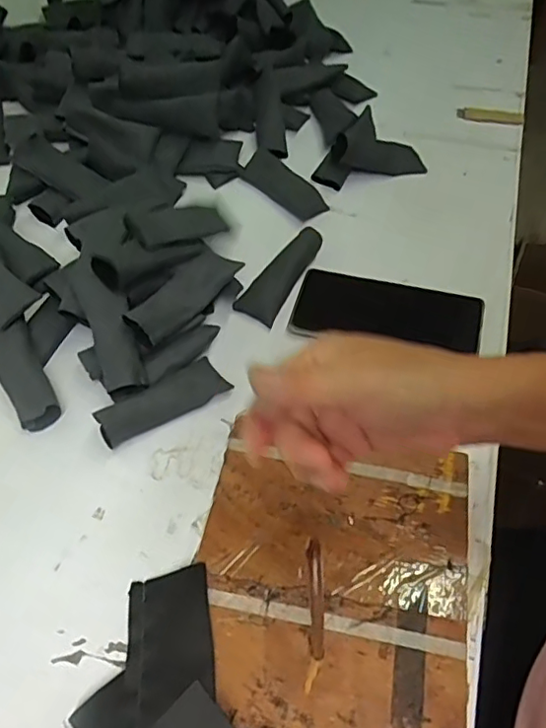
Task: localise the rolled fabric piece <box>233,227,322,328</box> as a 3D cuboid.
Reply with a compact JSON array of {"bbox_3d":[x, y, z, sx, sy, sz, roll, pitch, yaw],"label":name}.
[{"bbox_3d":[0.010,-0.083,0.518,0.039,0.013,0.102,31,76,21],"label":"rolled fabric piece"}]

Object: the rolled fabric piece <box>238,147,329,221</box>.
[{"bbox_3d":[0.011,-0.191,0.592,0.105,0.025,0.032,39,66,25],"label":"rolled fabric piece"}]

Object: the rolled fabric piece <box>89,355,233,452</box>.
[{"bbox_3d":[-0.088,0.030,0.449,0.103,0.015,0.035,-30,60,-16],"label":"rolled fabric piece"}]

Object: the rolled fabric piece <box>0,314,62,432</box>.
[{"bbox_3d":[-0.208,0.007,0.460,0.038,0.028,0.103,-26,59,-14],"label":"rolled fabric piece"}]

